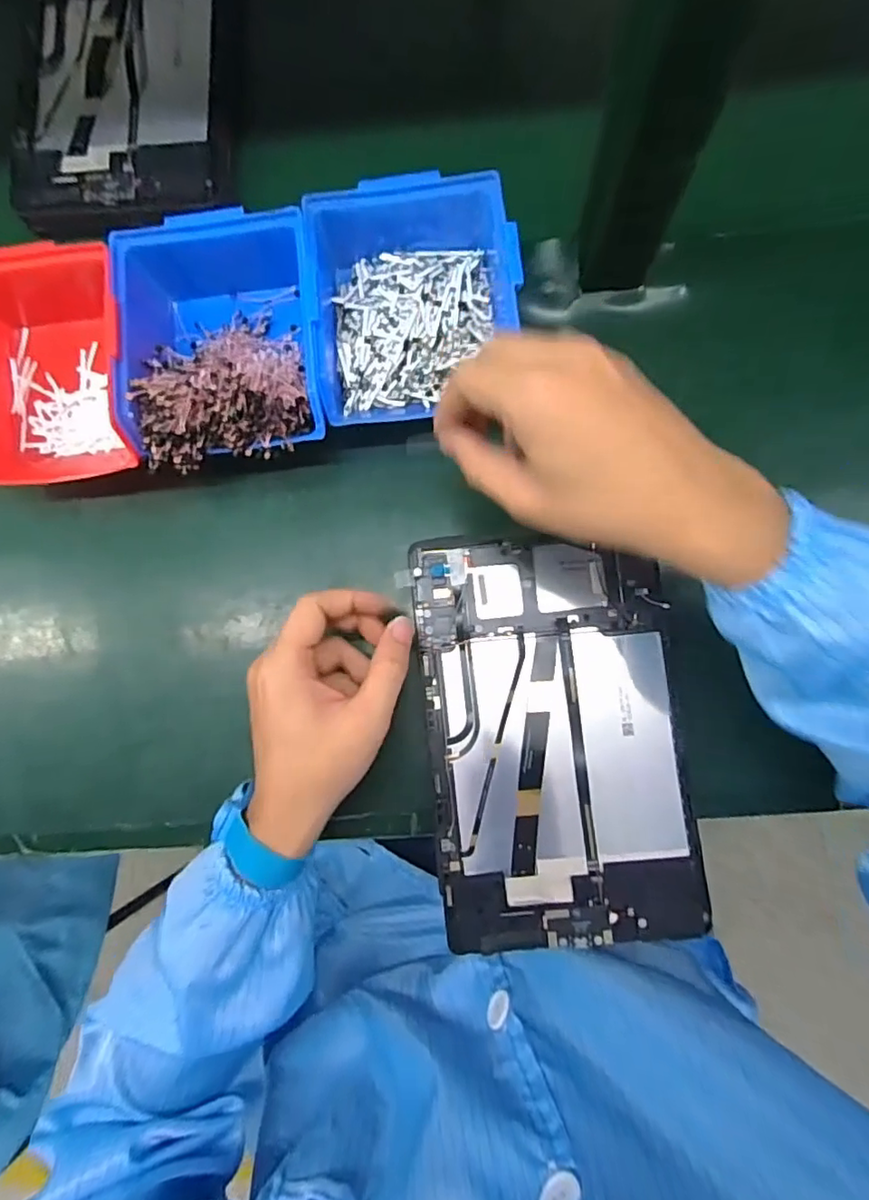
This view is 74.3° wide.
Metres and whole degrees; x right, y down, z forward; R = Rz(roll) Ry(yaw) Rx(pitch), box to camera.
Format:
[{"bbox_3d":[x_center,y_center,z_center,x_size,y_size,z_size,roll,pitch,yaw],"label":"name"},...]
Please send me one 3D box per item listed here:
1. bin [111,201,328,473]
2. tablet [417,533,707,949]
[{"bbox_3d":[-0.135,-0.174,0.373,0.124,0.070,0.182,-9,84,1],"label":"bin"},{"bbox_3d":[0.071,0.078,0.343,0.148,0.008,0.237,-6,83,3],"label":"tablet"}]

